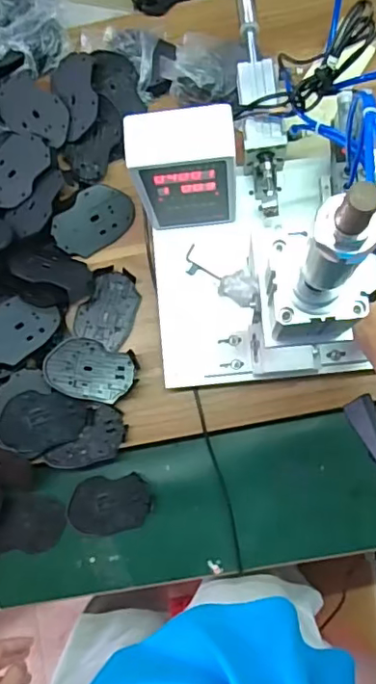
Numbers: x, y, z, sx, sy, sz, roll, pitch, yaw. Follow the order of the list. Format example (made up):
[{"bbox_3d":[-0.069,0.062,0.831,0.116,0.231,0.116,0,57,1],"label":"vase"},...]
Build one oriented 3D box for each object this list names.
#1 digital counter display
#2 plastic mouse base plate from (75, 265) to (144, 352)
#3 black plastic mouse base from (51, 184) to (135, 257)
[{"bbox_3d":[-0.003,-0.189,0.634,0.114,0.180,0.070,-2,83,5],"label":"digital counter display"},{"bbox_3d":[-0.103,-0.046,0.729,0.072,0.006,0.101,23,86,7],"label":"plastic mouse base plate"},{"bbox_3d":[-0.127,-0.161,0.743,0.108,0.007,0.074,-45,108,-1],"label":"black plastic mouse base"}]

